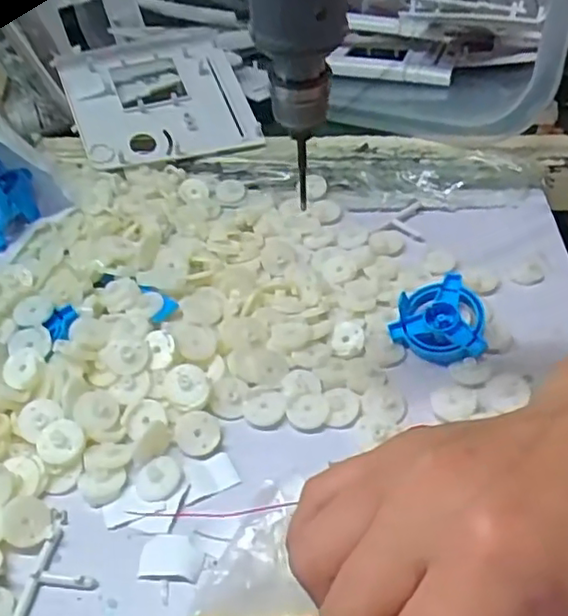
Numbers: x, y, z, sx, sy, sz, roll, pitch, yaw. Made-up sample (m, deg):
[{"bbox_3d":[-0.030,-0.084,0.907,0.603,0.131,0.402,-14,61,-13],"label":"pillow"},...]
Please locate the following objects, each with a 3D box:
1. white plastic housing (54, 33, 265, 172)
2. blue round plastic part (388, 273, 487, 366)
[{"bbox_3d":[-0.106,-0.178,0.539,0.144,0.020,0.128,-14,71,-13],"label":"white plastic housing"},{"bbox_3d":[0.090,0.008,0.375,0.053,0.015,0.052,-17,59,8],"label":"blue round plastic part"}]

